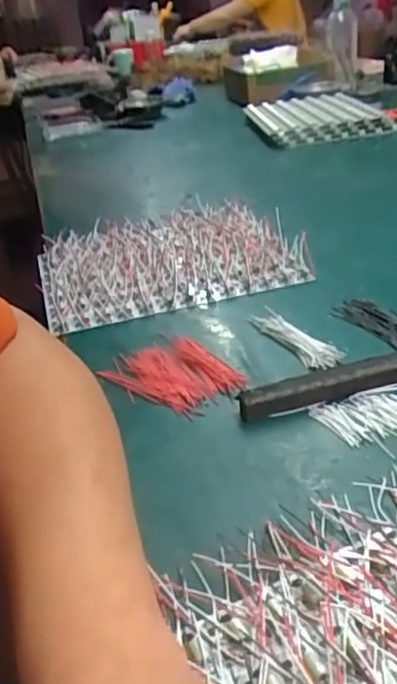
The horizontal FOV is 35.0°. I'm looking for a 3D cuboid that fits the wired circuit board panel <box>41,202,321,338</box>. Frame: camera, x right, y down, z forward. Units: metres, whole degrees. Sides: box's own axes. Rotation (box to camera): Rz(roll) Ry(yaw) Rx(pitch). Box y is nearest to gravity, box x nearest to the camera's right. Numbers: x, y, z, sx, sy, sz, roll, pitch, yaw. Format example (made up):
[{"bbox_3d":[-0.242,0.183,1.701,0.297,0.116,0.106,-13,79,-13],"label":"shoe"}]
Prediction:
[{"bbox_3d":[-0.045,-0.111,0.778,0.293,0.017,0.275,-13,30,-12],"label":"wired circuit board panel"}]

